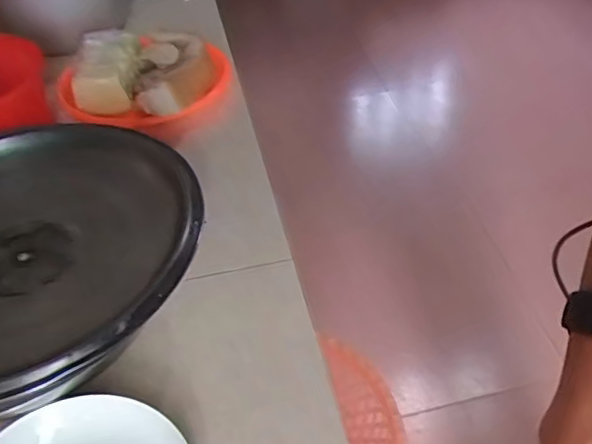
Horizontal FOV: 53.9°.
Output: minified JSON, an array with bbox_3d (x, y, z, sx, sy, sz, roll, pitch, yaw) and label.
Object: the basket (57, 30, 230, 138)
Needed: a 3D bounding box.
[{"bbox_3d":[-0.185,-0.190,0.755,0.183,0.072,0.182,-1,43,1],"label":"basket"}]

